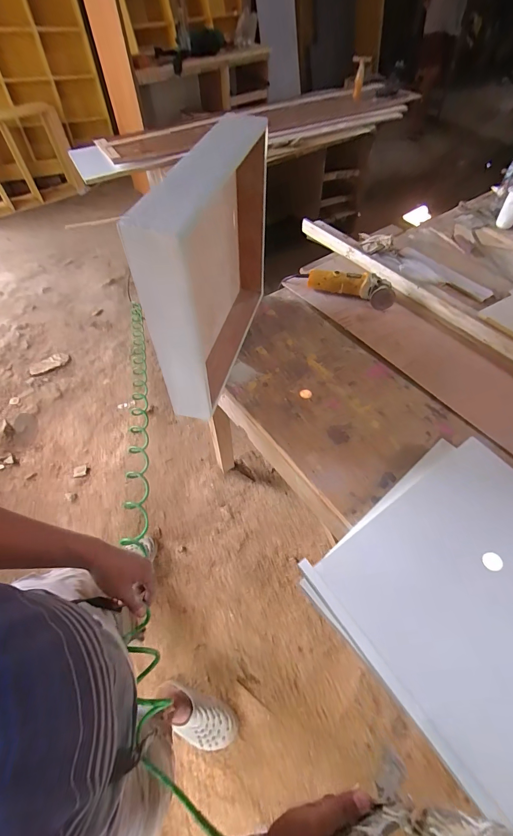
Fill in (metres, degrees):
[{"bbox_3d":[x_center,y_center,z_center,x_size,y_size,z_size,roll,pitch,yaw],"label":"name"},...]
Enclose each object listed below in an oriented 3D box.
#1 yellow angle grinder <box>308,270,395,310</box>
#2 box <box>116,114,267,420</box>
[{"bbox_3d":[0.310,-0.433,1.136,0.281,0.063,0.090,19,58,14],"label":"yellow angle grinder"},{"bbox_3d":[-0.081,-0.358,0.832,0.114,0.483,0.603,9,56,8],"label":"box"}]

